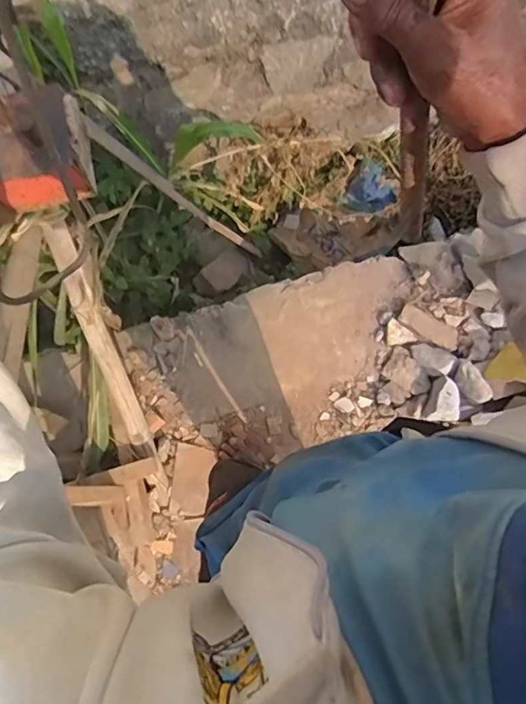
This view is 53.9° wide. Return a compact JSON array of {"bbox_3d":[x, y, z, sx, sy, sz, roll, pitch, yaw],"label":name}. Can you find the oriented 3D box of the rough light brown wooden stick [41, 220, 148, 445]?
[{"bbox_3d":[-0.394,-0.033,1.260,0.062,0.071,0.566,-18,111,-5],"label":"rough light brown wooden stick"}]

